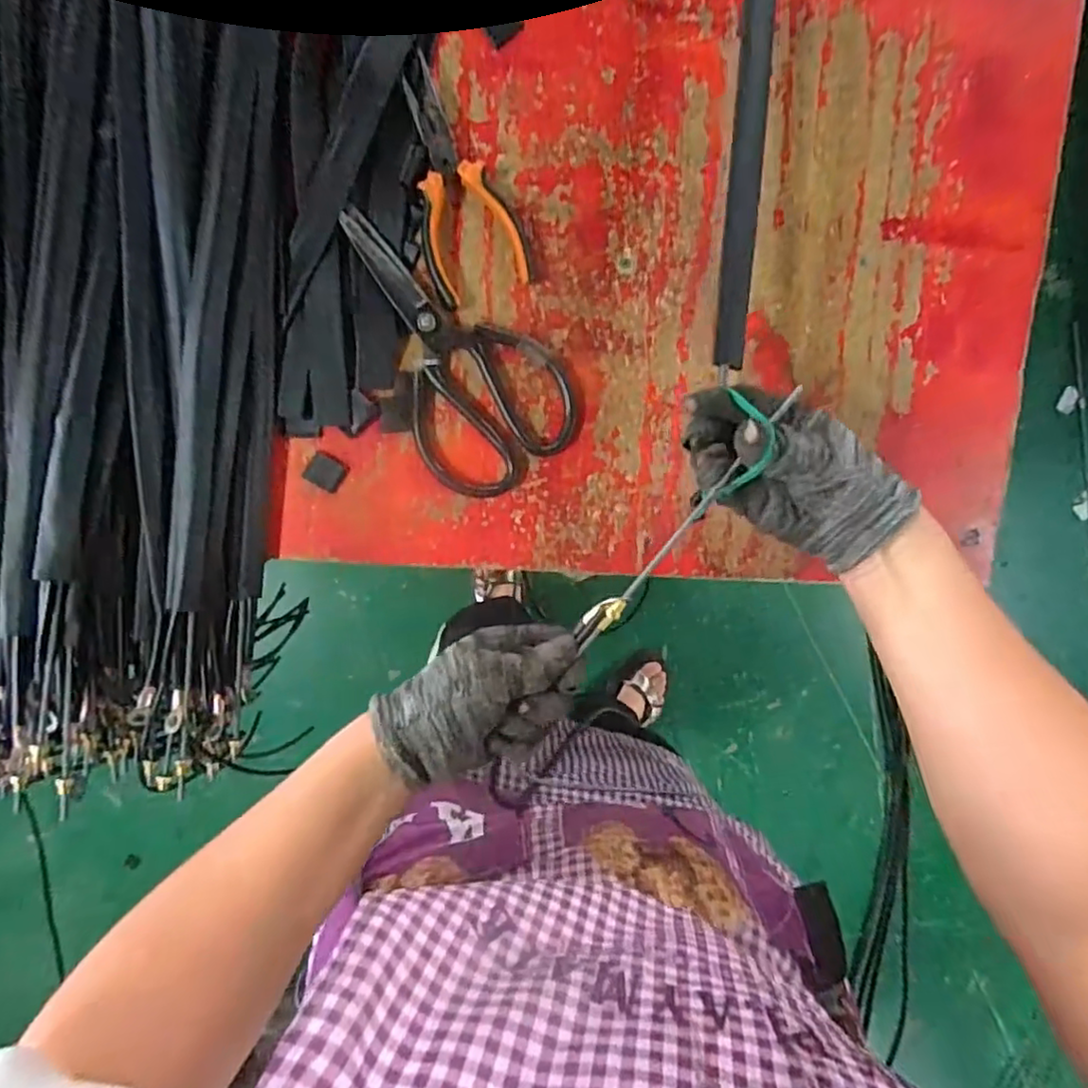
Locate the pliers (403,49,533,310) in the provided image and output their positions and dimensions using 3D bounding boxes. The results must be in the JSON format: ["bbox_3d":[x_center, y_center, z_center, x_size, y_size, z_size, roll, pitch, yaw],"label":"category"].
[{"bbox_3d":[-0.064,-0.247,0.440,0.068,0.019,0.149,-21,98,0],"label":"pliers"}]

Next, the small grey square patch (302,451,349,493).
[{"bbox_3d":[-0.160,-0.053,0.471,0.027,0.004,0.024,30,95,-6],"label":"small grey square patch"}]

